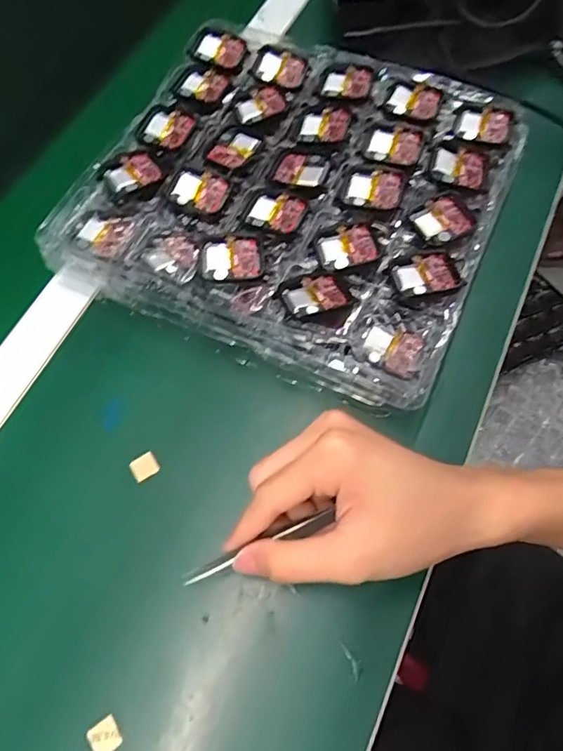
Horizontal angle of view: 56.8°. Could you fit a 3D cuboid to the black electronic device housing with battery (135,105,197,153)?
[{"bbox_3d":[-0.087,-0.188,0.401,0.045,0.014,0.037,22,68,13],"label":"black electronic device housing with battery"}]

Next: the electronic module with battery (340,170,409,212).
[{"bbox_3d":[0.065,-0.132,0.372,0.044,0.014,0.032,12,66,9],"label":"electronic module with battery"}]

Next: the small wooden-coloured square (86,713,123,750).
[{"bbox_3d":[-0.097,0.199,0.286,0.016,0.004,0.017,-34,67,-12],"label":"small wooden-coloured square"}]

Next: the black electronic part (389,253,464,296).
[{"bbox_3d":[0.095,-0.065,0.343,0.041,0.009,0.033,-15,65,-4],"label":"black electronic part"}]

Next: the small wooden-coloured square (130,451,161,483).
[{"bbox_3d":[-0.091,0.061,0.347,0.017,0.004,0.016,-34,68,-12],"label":"small wooden-coloured square"}]

